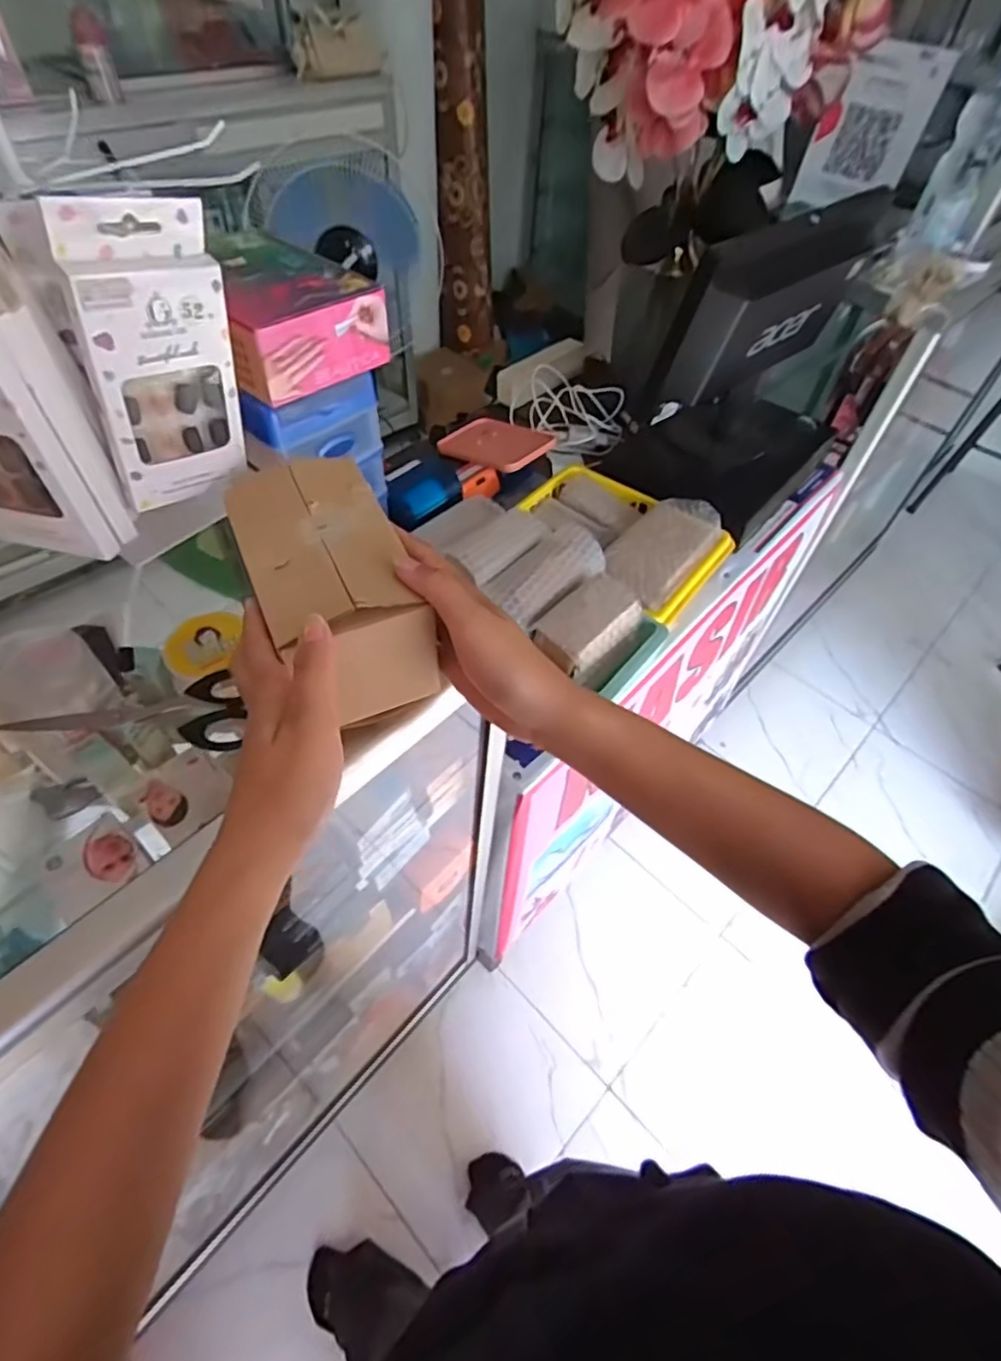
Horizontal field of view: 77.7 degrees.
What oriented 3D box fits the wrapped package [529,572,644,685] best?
[{"bbox_3d":[0.089,-0.059,0.627,0.069,0.038,0.107,36,58,22],"label":"wrapped package"}]

